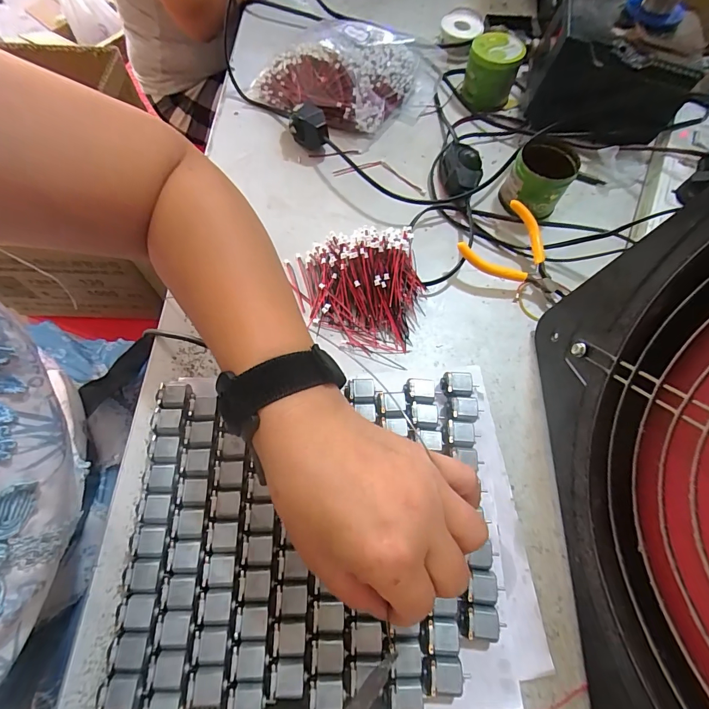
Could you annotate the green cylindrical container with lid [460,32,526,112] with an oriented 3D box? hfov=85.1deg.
[{"bbox_3d":[0.153,-0.319,0.436,0.058,0.051,0.060,1,66,-2],"label":"green cylindrical container with lid"}]

